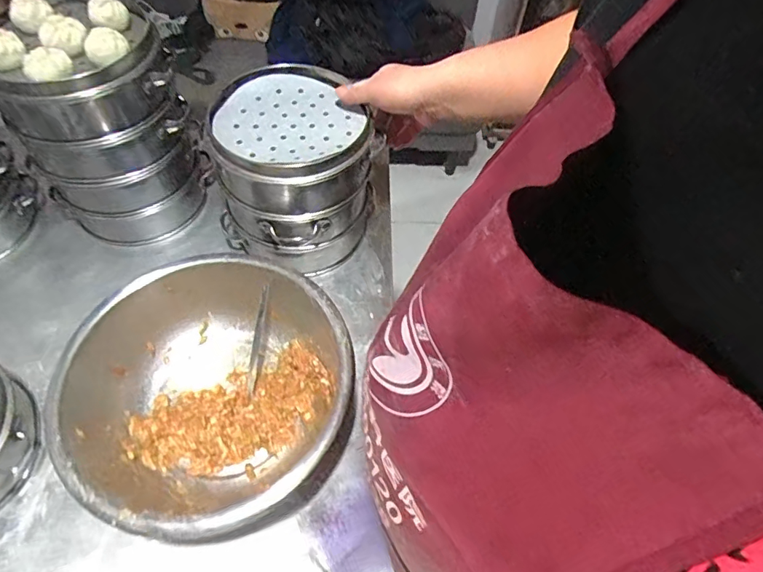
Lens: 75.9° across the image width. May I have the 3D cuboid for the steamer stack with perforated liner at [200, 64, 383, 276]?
[{"bbox_3d":[-0.113,-0.145,0.642,0.195,0.185,0.183,-34,64,-22],"label":"steamer stack with perforated liner"}]

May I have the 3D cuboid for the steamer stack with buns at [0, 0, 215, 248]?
[{"bbox_3d":[-0.365,-0.213,0.648,0.182,0.268,0.189,36,62,20],"label":"steamer stack with buns"}]

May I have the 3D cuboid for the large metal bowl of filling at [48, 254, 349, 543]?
[{"bbox_3d":[-0.176,0.115,0.537,0.278,0.114,0.283,1,57,-2],"label":"large metal bowl of filling"}]

